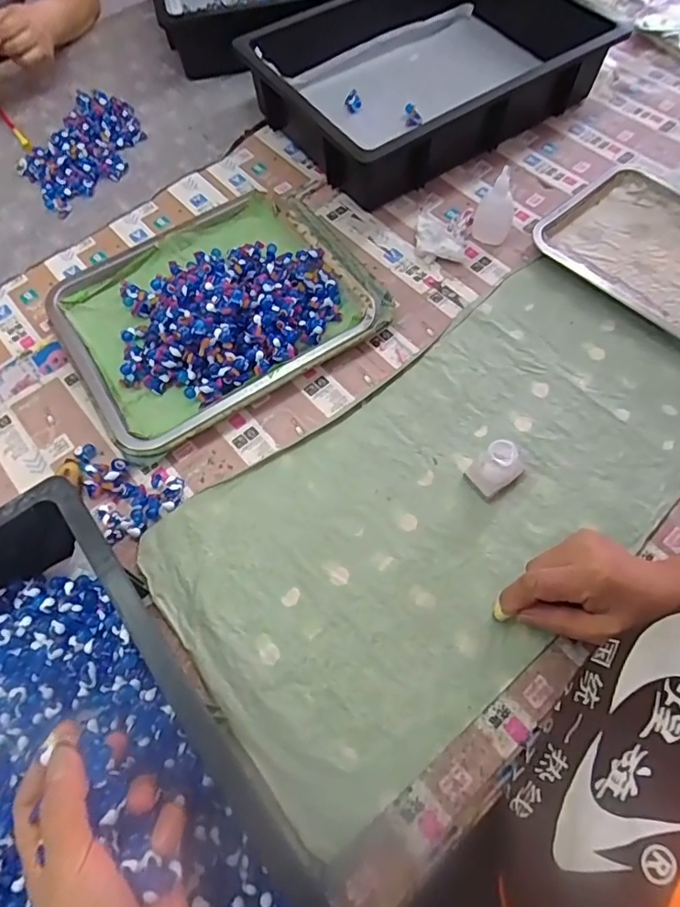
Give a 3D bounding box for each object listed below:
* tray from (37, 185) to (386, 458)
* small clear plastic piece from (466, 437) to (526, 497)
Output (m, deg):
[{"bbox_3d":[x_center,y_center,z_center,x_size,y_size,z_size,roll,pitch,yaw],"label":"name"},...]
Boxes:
[{"bbox_3d":[-0.143,-0.178,0.592,0.334,0.048,0.280,-32,67,-13],"label":"tray"},{"bbox_3d":[0.149,0.010,0.493,0.047,0.046,0.036,-34,67,-14],"label":"small clear plastic piece"}]

